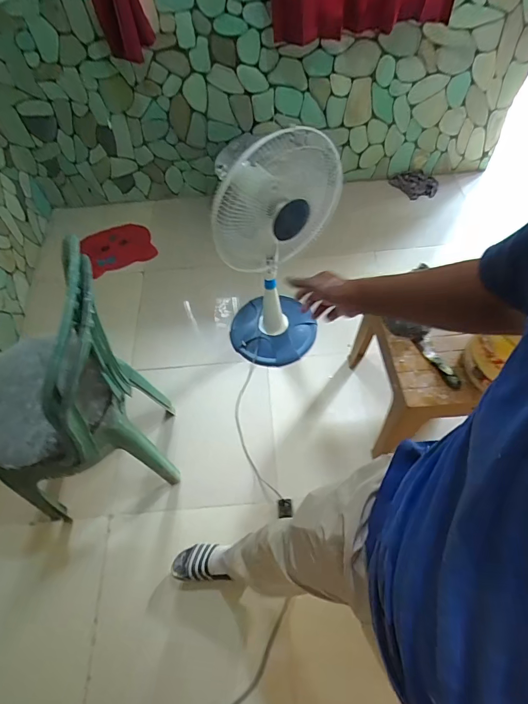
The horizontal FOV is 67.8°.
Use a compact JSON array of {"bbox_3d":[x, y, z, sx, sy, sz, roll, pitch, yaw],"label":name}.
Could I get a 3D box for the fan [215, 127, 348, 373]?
[{"bbox_3d":[-0.003,-0.353,1.411,0.334,0.955,0.363,-17,57,-8],"label":"fan"}]

